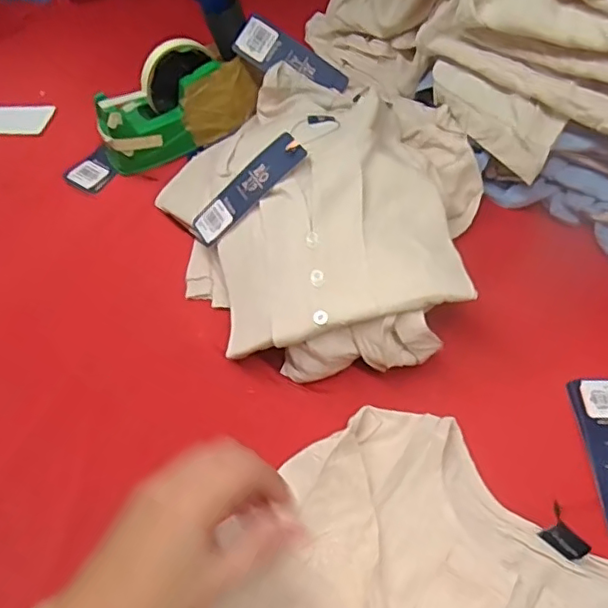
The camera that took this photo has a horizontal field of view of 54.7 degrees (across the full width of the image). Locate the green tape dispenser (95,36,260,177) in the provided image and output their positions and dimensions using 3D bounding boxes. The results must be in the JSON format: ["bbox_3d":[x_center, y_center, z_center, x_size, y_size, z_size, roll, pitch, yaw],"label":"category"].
[{"bbox_3d":[-0.138,-0.214,0.641,0.179,0.104,0.054,-26,55,-16],"label":"green tape dispenser"}]

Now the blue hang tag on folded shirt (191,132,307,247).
[{"bbox_3d":[-0.053,-0.103,0.535,0.125,0.006,0.046,-44,52,10],"label":"blue hang tag on folded shirt"}]

